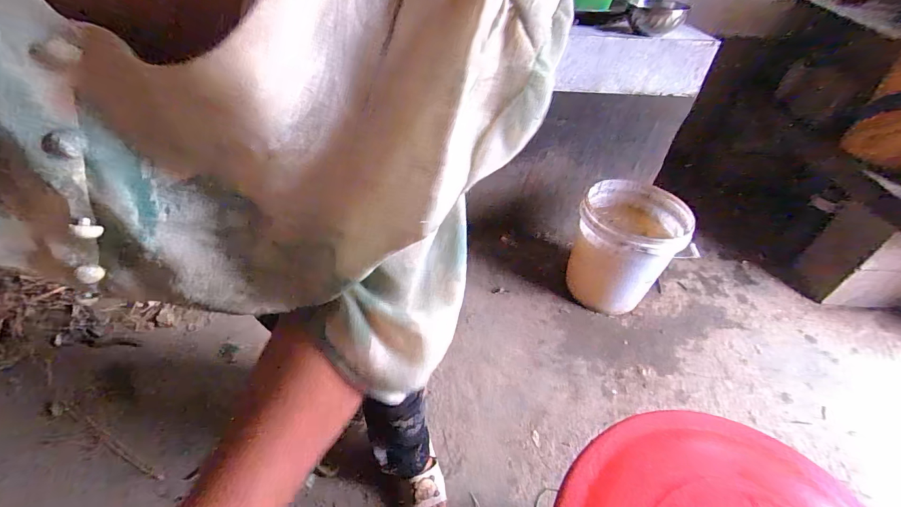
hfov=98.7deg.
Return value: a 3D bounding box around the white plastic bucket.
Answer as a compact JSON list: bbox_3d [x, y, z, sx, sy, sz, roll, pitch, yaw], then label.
[{"bbox_3d":[0.569,-0.029,1.318,0.304,0.398,0.280,3,43,-3],"label":"white plastic bucket"}]

